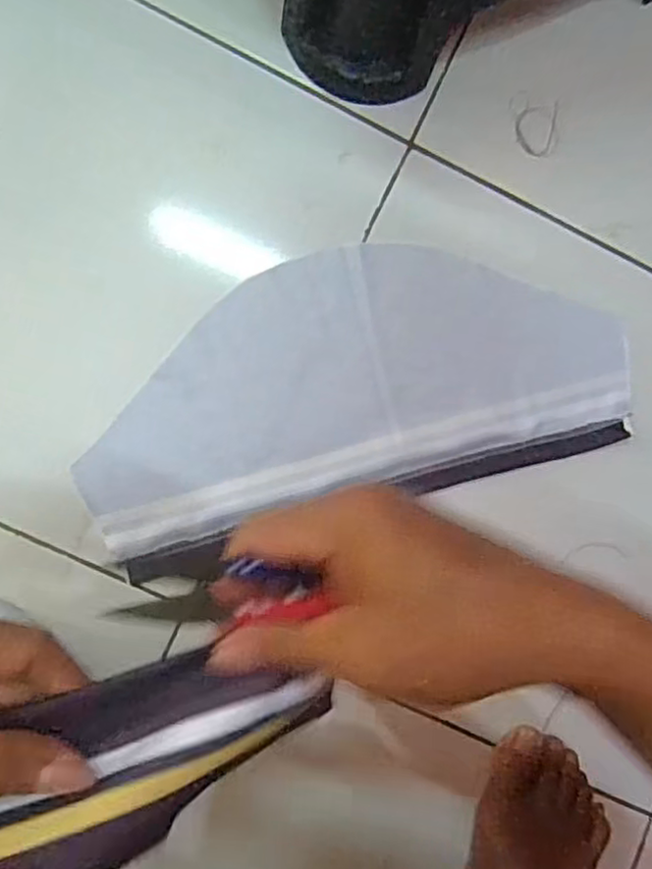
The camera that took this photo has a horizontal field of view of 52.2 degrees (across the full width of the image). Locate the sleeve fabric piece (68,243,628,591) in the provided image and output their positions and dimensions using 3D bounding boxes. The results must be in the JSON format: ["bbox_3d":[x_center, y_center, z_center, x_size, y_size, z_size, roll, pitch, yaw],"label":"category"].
[{"bbox_3d":[0.025,-0.038,0.511,0.415,0.005,0.200,-18,87,-8],"label":"sleeve fabric piece"}]

